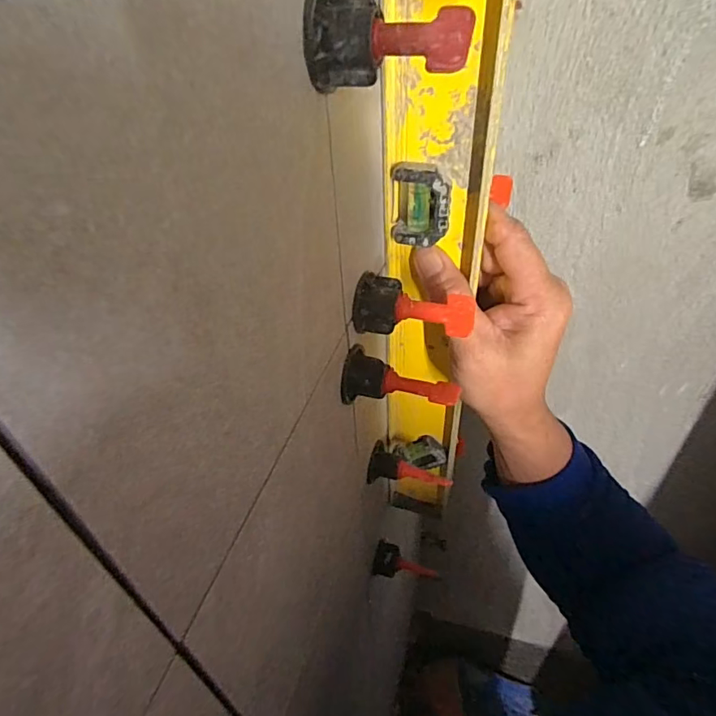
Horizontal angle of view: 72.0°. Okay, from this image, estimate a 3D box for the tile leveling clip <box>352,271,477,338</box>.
[{"bbox_3d":[0.028,-0.027,0.254,0.057,0.026,0.026,5,43,9],"label":"tile leveling clip"}]

